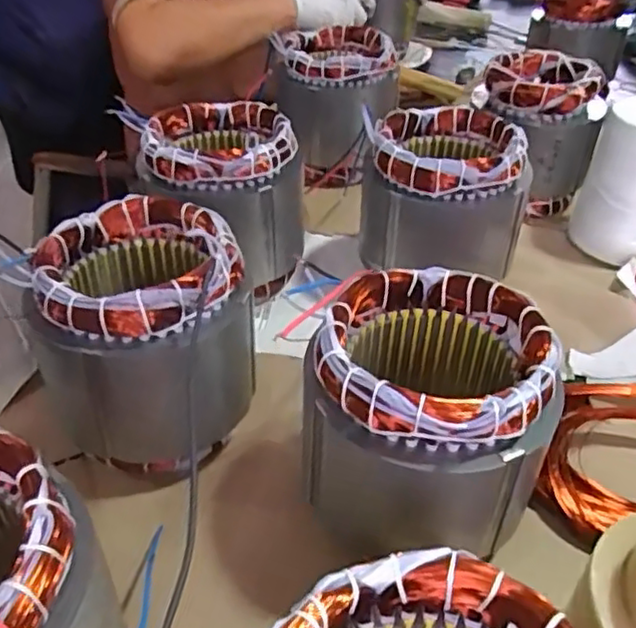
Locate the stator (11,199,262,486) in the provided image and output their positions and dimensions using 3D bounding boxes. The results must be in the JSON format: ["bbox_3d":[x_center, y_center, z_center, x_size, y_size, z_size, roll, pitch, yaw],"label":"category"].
[{"bbox_3d":[-0.125,0.022,0.487,0.138,0.167,0.130,0,39,0],"label":"stator"}]

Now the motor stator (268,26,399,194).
[{"bbox_3d":[0.022,-0.268,0.848,0.145,0.159,0.143,-2,39,-2],"label":"motor stator"}]

